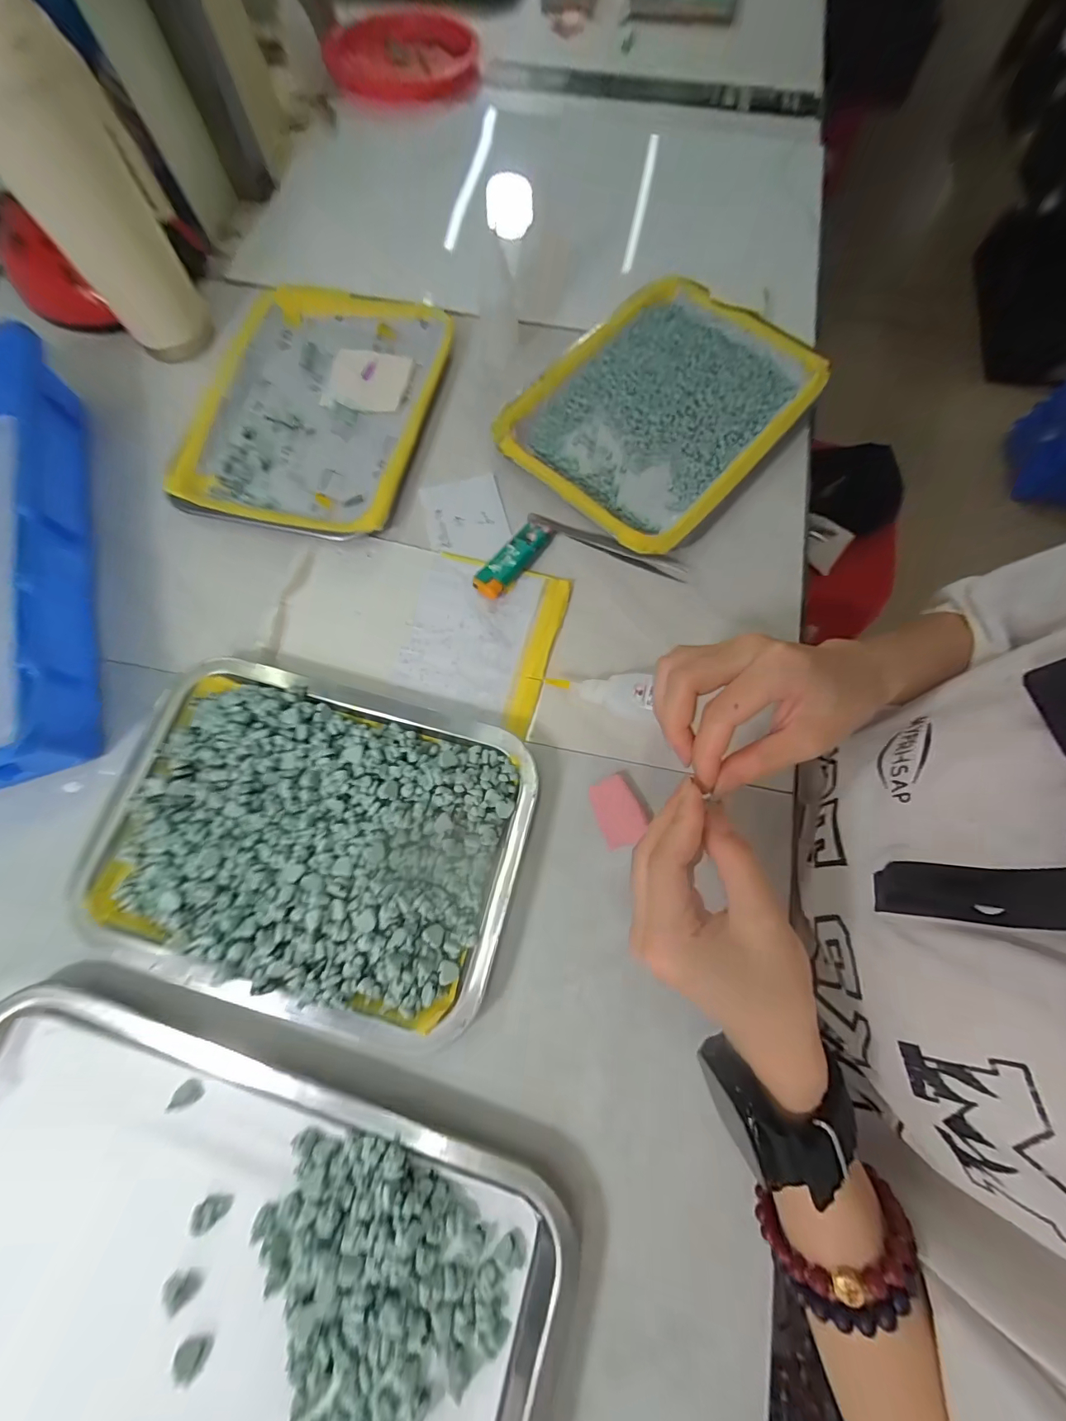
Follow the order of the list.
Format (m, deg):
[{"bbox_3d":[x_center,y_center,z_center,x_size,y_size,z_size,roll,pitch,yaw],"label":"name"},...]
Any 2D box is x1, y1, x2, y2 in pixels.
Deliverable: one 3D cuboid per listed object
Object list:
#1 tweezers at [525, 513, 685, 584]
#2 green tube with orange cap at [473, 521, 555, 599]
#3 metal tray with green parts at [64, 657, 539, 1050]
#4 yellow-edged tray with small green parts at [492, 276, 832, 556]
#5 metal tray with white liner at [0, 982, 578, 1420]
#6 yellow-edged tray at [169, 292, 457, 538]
[{"bbox_3d":[0.056,-0.131,0.372,0.131,0.015,0.014,23,74,7],"label":"tweezers"},{"bbox_3d":[-0.016,-0.116,0.366,0.023,0.013,0.075,35,76,10],"label":"green tube with orange cap"},{"bbox_3d":[-0.139,0.077,0.301,0.258,0.027,0.188,14,73,4],"label":"metal tray with green parts"},{"bbox_3d":[0.109,-0.254,0.402,0.187,0.021,0.255,40,77,11],"label":"yellow-edged tray with small green parts"},{"bbox_3d":[-0.174,0.320,0.229,0.343,0.022,0.261,17,73,5],"label":"metal tray with white liner"},{"bbox_3d":[-0.184,-0.264,0.408,0.192,0.021,0.253,11,73,3],"label":"yellow-edged tray"}]

